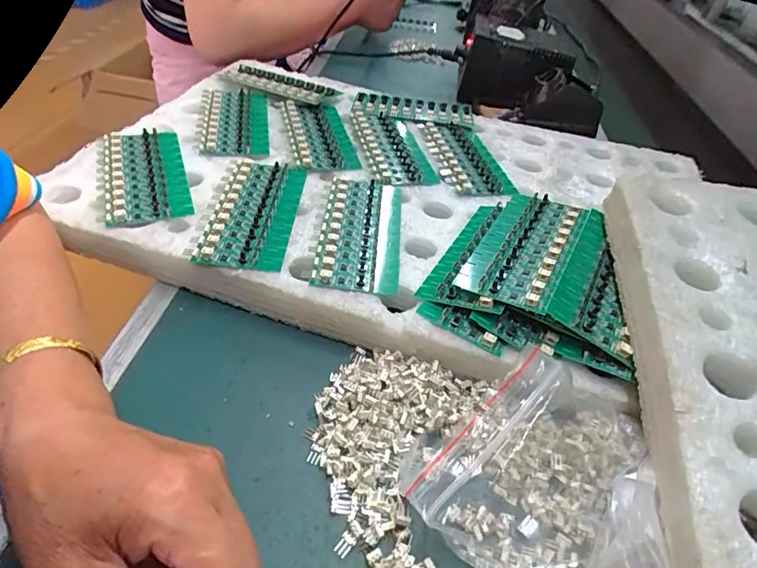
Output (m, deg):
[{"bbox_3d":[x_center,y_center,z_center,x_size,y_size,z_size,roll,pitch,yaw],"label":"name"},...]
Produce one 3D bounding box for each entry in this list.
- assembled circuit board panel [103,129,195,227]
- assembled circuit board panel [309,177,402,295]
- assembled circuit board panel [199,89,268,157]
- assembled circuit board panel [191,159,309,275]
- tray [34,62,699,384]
[{"bbox_3d":[-0.198,-0.094,0.412,0.062,0.011,0.136,-11,45,-20],"label":"assembled circuit board panel"},{"bbox_3d":[-0.013,-0.044,0.388,0.060,0.010,0.137,7,42,-1],"label":"assembled circuit board panel"},{"bbox_3d":[-0.147,-0.168,0.499,0.066,0.007,0.137,0,43,-16],"label":"assembled circuit board panel"},{"bbox_3d":[-0.098,-0.060,0.390,0.061,0.008,0.136,6,42,-2],"label":"assembled circuit board panel"},{"bbox_3d":[0.016,-0.095,0.461,0.515,0.062,0.366,17,42,10],"label":"tray"}]

